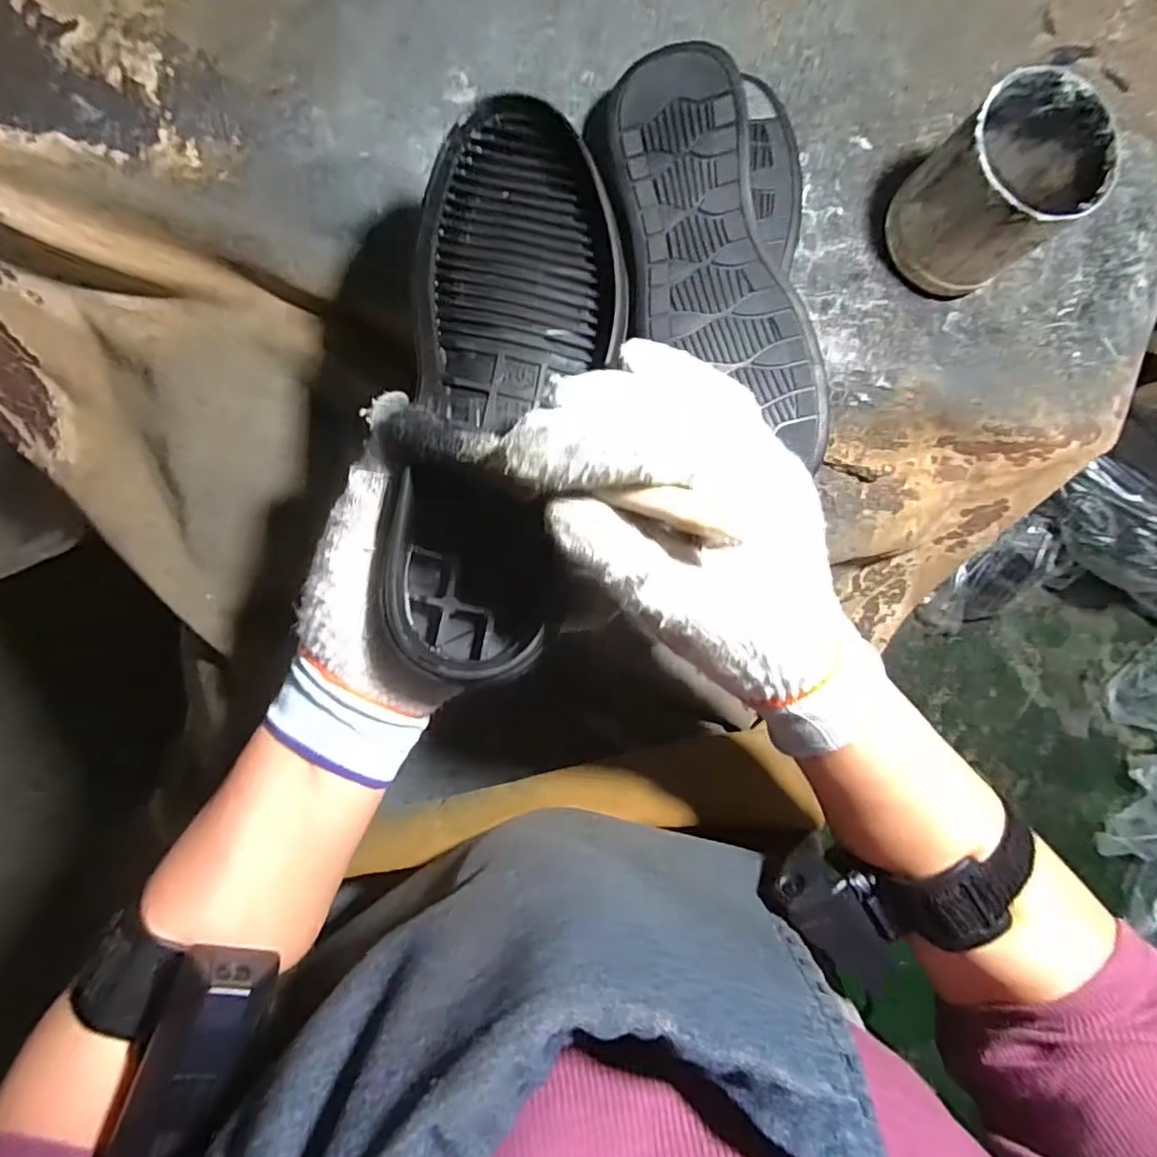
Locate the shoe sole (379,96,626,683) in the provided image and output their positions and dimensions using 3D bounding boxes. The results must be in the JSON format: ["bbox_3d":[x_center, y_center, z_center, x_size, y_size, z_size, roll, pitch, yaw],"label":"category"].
[{"bbox_3d":[-0.033,-0.093,0.277,0.091,0.032,0.269,7,81,-6],"label":"shoe sole"}]

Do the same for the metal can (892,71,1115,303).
[{"bbox_3d":[0.260,-0.243,0.377,0.084,0.088,0.097,43,84,-3],"label":"metal can"}]

